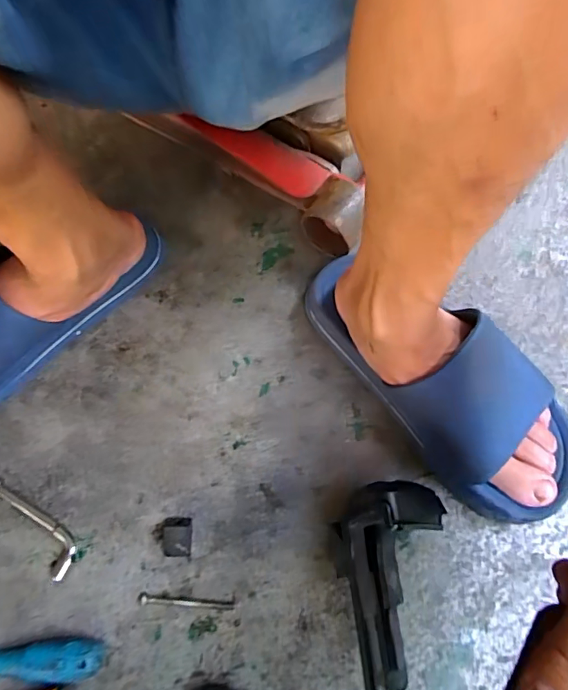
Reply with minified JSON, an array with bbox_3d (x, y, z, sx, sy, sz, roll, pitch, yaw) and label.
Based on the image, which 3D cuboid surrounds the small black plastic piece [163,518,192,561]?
[{"bbox_3d":[-0.092,0.165,0.409,0.026,0.013,0.031,-1,68,3],"label":"small black plastic piece"}]

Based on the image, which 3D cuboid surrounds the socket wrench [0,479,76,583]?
[{"bbox_3d":[-0.229,0.150,0.422,0.129,0.015,0.030,33,71,18],"label":"socket wrench"}]

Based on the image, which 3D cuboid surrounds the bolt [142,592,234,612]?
[{"bbox_3d":[-0.080,0.211,0.392,0.077,0.005,0.008,5,69,5],"label":"bolt"}]

